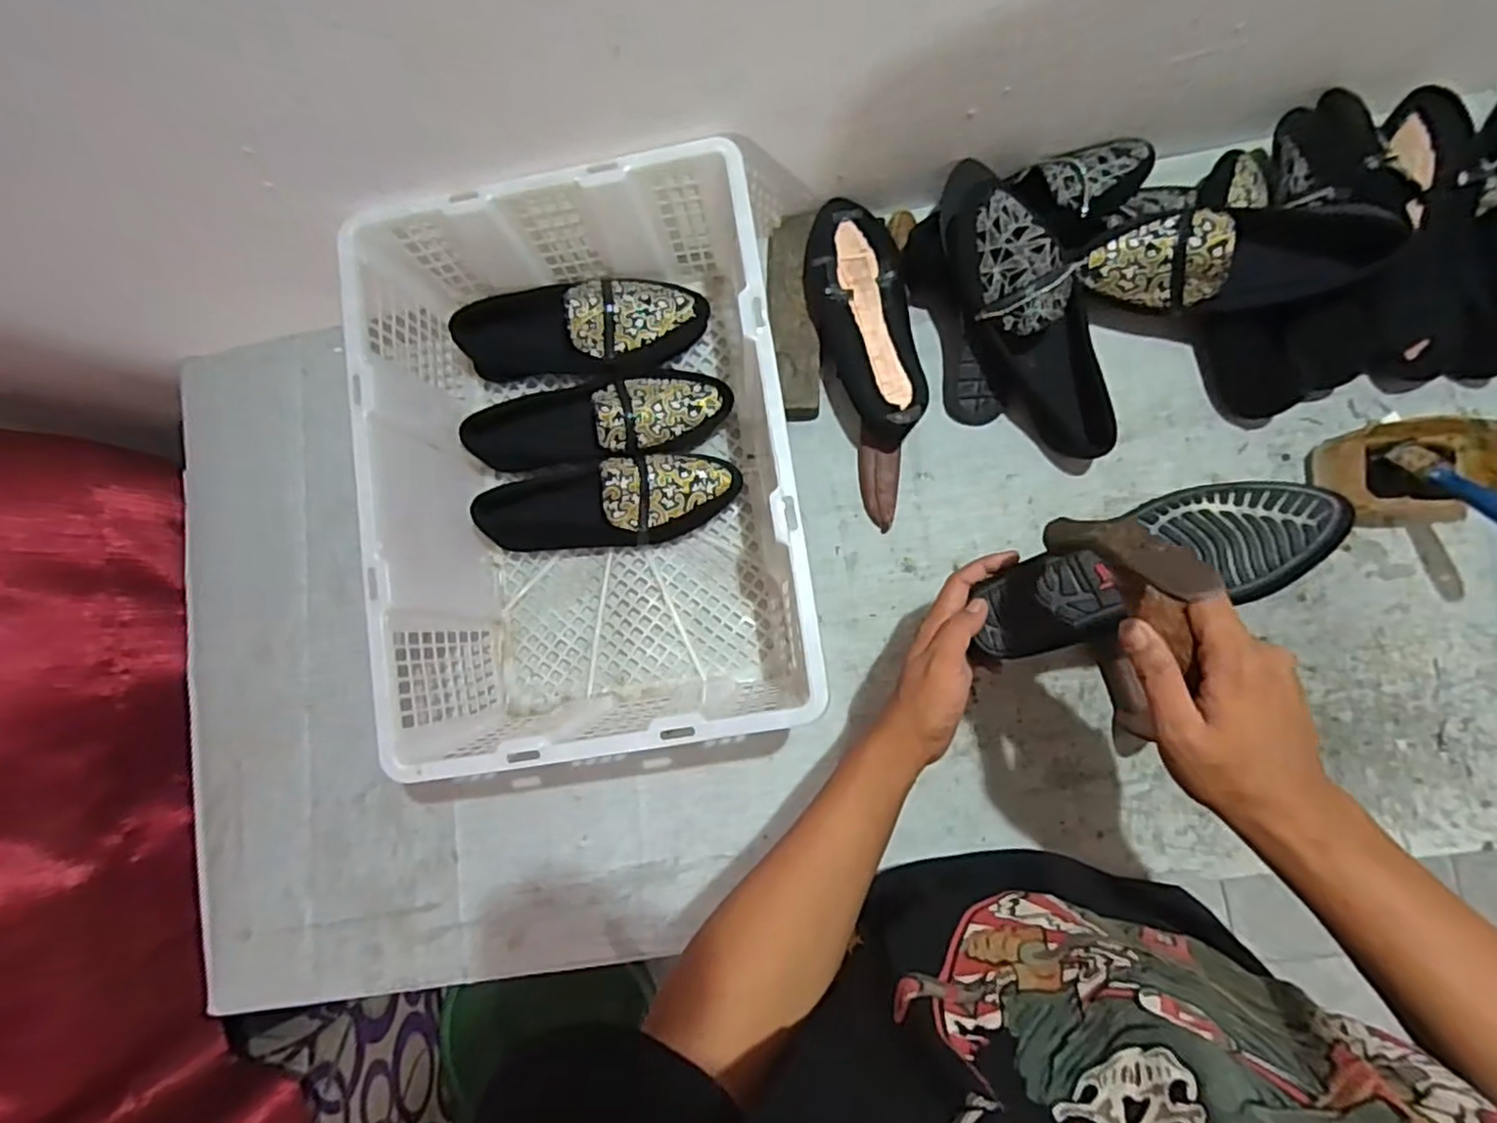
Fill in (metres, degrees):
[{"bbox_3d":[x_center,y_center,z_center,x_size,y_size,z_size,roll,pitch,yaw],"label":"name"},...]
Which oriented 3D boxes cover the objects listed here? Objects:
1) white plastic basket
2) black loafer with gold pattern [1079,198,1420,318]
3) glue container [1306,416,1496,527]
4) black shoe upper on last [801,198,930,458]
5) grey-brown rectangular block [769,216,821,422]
[{"bbox_3d":[-0.135,-0.083,0.624,0.346,0.159,0.473,-8,82,5],"label":"white plastic basket"},{"bbox_3d":[0.416,-0.265,0.603,0.225,0.071,0.079,-5,83,5],"label":"black loafer with gold pattern"},{"bbox_3d":[0.581,-0.080,0.610,0.134,0.056,0.088,-3,83,6],"label":"glue container"},{"bbox_3d":[0.111,-0.229,0.666,0.088,0.063,0.234,-14,82,4],"label":"black shoe upper on last"},{"bbox_3d":[0.045,-0.239,0.687,0.048,0.030,0.202,-1,83,6],"label":"grey-brown rectangular block"}]

